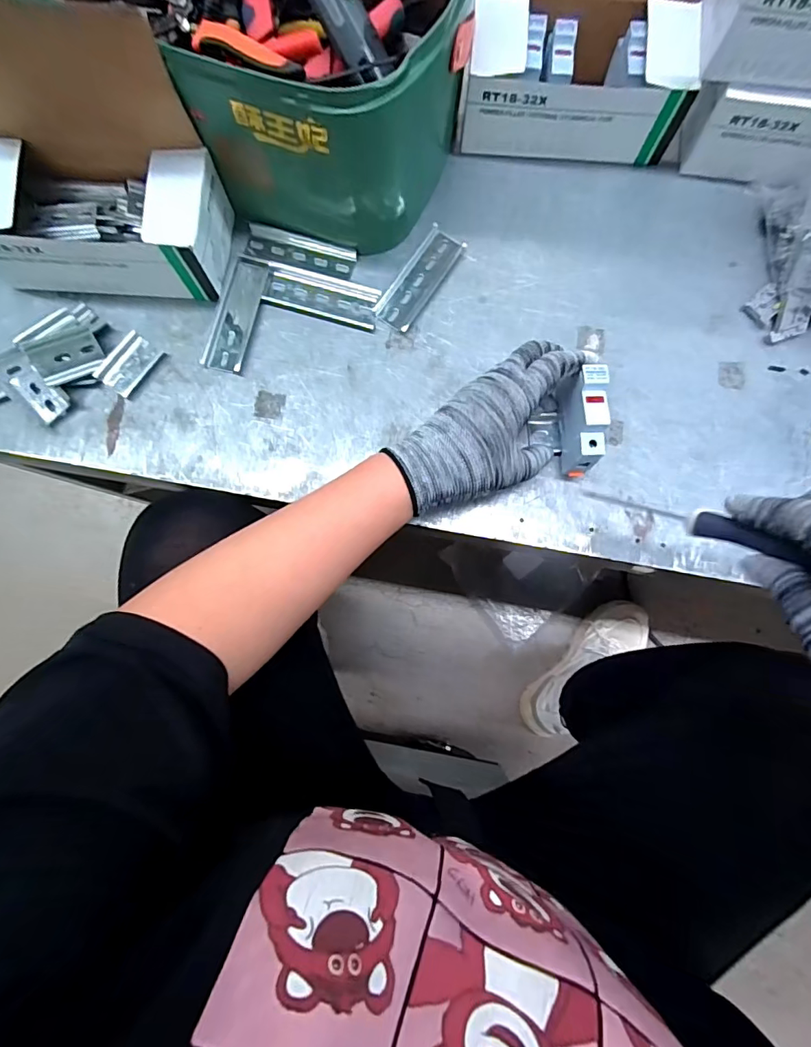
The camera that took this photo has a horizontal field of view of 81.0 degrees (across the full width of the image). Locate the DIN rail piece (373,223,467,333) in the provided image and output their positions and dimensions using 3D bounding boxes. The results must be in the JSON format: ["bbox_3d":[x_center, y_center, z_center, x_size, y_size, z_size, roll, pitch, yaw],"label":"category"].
[{"bbox_3d":[0.013,-0.222,0.427,0.037,0.004,0.103,33,83,4],"label":"DIN rail piece"}]

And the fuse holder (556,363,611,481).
[{"bbox_3d":[0.134,-0.075,0.364,0.022,0.058,0.067,-1,83,0],"label":"fuse holder"}]

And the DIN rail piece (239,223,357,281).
[{"bbox_3d":[-0.095,-0.245,0.430,0.101,0.008,0.039,14,82,2],"label":"DIN rail piece"}]

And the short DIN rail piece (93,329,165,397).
[{"bbox_3d":[-0.238,-0.138,0.409,0.033,0.006,0.052,37,83,5],"label":"short DIN rail piece"}]

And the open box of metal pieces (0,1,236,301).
[{"bbox_3d":[-0.251,-0.259,0.352,0.191,0.147,0.107,4,82,0],"label":"open box of metal pieces"}]

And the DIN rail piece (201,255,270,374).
[{"bbox_3d":[-0.149,-0.184,0.419,0.036,0.005,0.106,15,82,2],"label":"DIN rail piece"}]

